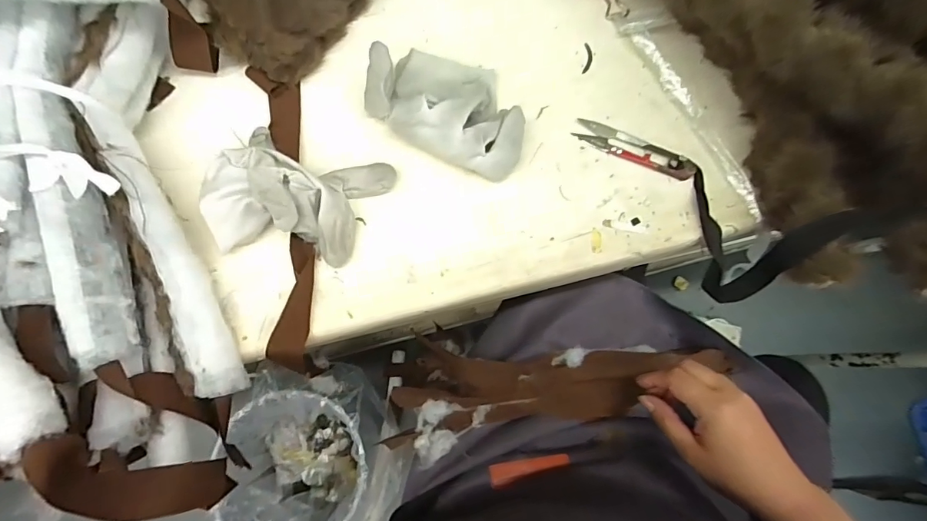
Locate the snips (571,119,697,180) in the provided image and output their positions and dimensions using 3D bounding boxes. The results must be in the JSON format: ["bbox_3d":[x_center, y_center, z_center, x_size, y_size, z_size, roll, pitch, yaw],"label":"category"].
[{"bbox_3d":[0.139,-0.091,0.368,0.097,0.009,0.022,25,77,8],"label":"snips"}]

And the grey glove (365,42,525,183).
[{"bbox_3d":[-0.014,-0.126,0.365,0.132,0.041,0.089,17,76,6],"label":"grey glove"}]

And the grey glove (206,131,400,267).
[{"bbox_3d":[-0.135,-0.049,0.348,0.137,0.042,0.102,17,76,6],"label":"grey glove"}]

